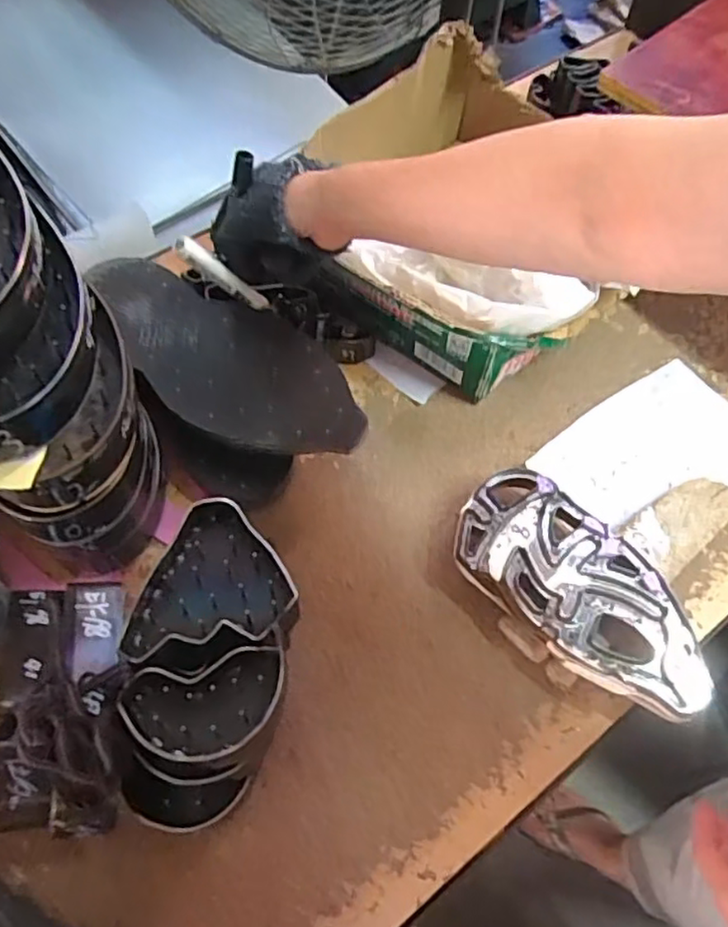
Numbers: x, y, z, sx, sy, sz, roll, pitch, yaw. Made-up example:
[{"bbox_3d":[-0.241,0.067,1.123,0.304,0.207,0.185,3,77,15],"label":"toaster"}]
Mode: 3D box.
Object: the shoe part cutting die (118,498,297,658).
[{"bbox_3d":[-0.102,0.075,0.429,0.102,0.029,0.099,-10,50,-7],"label":"shoe part cutting die"}]

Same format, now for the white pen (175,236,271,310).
[{"bbox_3d":[-0.108,-0.146,0.515,0.013,0.119,0.012,-43,69,9],"label":"white pen"}]

